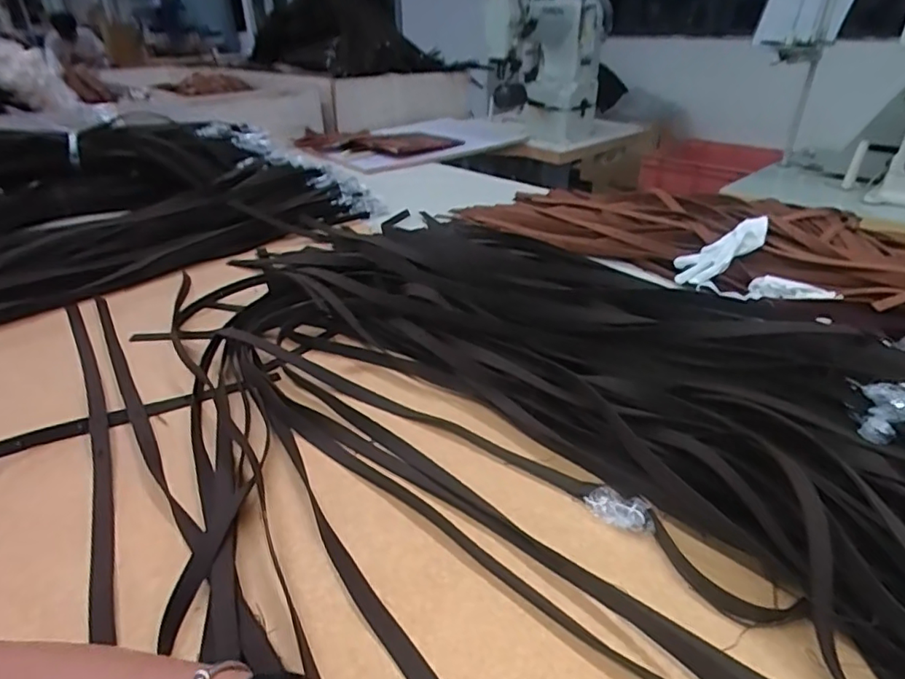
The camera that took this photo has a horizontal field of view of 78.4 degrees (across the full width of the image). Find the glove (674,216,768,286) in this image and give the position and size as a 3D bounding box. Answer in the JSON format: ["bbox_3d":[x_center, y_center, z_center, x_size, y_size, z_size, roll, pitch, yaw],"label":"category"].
[{"bbox_3d":[0.403,-0.135,0.824,0.163,0.027,0.057,-33,34,-1],"label":"glove"}]

